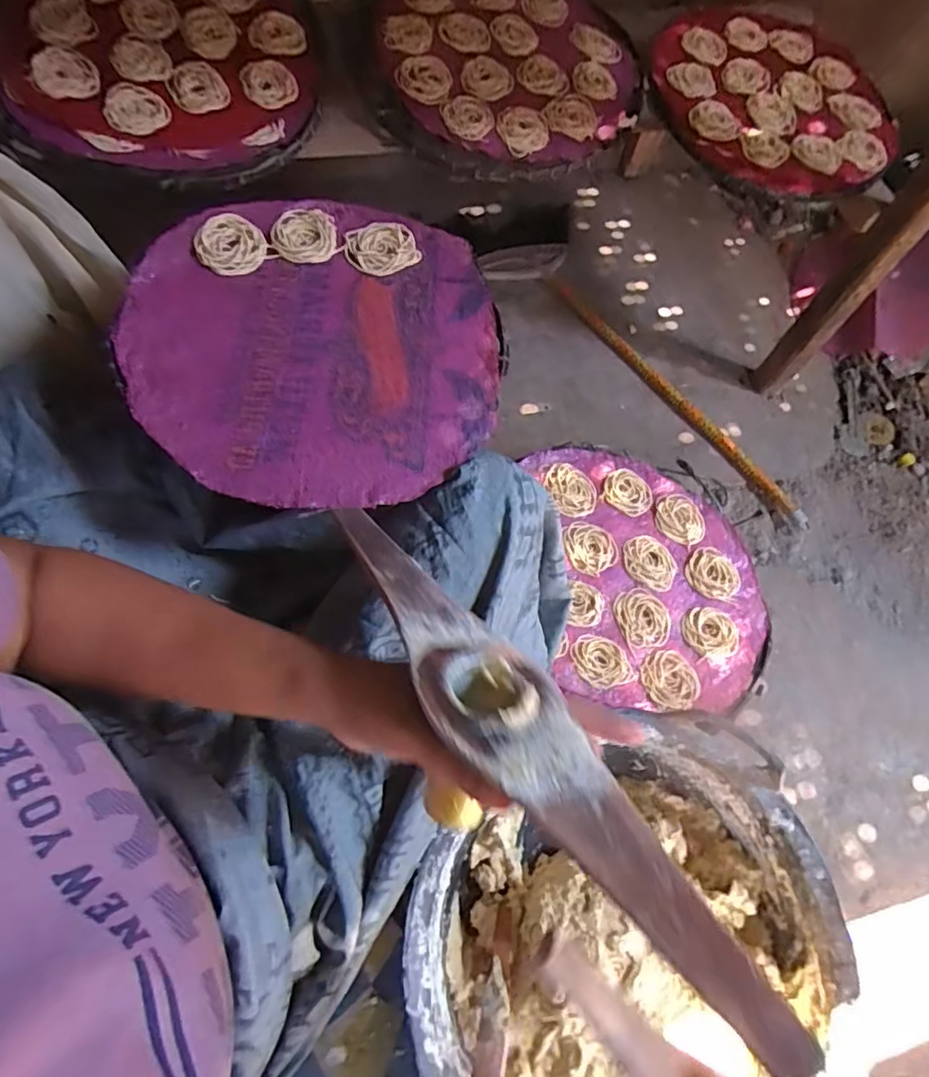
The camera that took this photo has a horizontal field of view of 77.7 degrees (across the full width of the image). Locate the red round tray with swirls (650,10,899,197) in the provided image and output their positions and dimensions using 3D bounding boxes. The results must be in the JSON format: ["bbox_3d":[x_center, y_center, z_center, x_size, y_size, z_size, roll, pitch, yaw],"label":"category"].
[{"bbox_3d":[0.447,-0.642,0.839,0.359,0.045,0.365,1,64,-3],"label":"red round tray with swirls"}]

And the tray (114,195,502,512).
[{"bbox_3d":[-0.130,-0.178,0.511,0.311,0.027,0.335,1,64,-3],"label":"tray"}]

